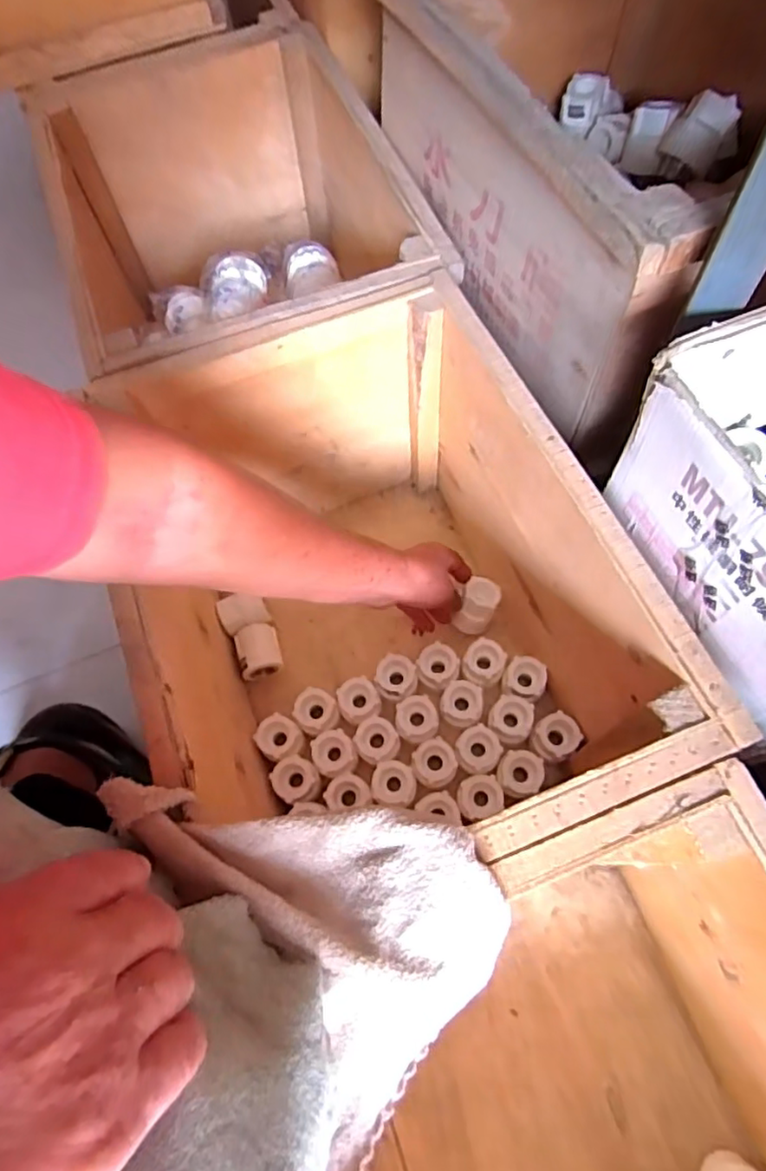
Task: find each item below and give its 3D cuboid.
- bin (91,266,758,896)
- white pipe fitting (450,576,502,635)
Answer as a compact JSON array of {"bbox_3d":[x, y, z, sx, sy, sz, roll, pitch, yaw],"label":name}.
[{"bbox_3d":[-0.003,0.028,0.505,0.312,0.271,0.432,-24,67,-8],"label":"bin"},{"bbox_3d":[0.095,0.020,0.606,0.034,0.043,0.047,21,69,12],"label":"white pipe fitting"}]

